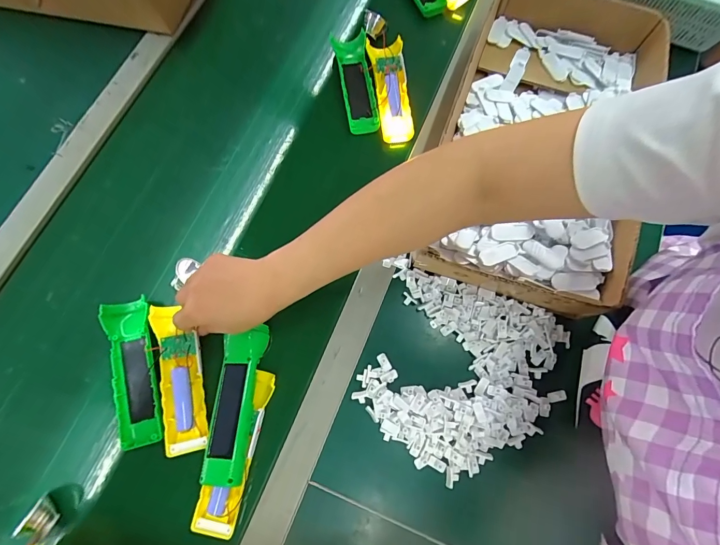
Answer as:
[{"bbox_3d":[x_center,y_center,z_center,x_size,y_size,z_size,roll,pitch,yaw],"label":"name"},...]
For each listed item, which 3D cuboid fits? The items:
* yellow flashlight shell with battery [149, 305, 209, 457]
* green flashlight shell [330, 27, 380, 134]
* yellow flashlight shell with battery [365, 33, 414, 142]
[{"bbox_3d":[-0.198,0.112,0.407,0.045,0.021,0.159,-16,78,-5],"label":"yellow flashlight shell with battery"},{"bbox_3d":[-0.006,-0.271,0.528,0.046,0.032,0.151,-8,72,-5],"label":"green flashlight shell"},{"bbox_3d":[0.043,-0.261,0.520,0.051,0.035,0.151,-8,72,-5],"label":"yellow flashlight shell with battery"}]

